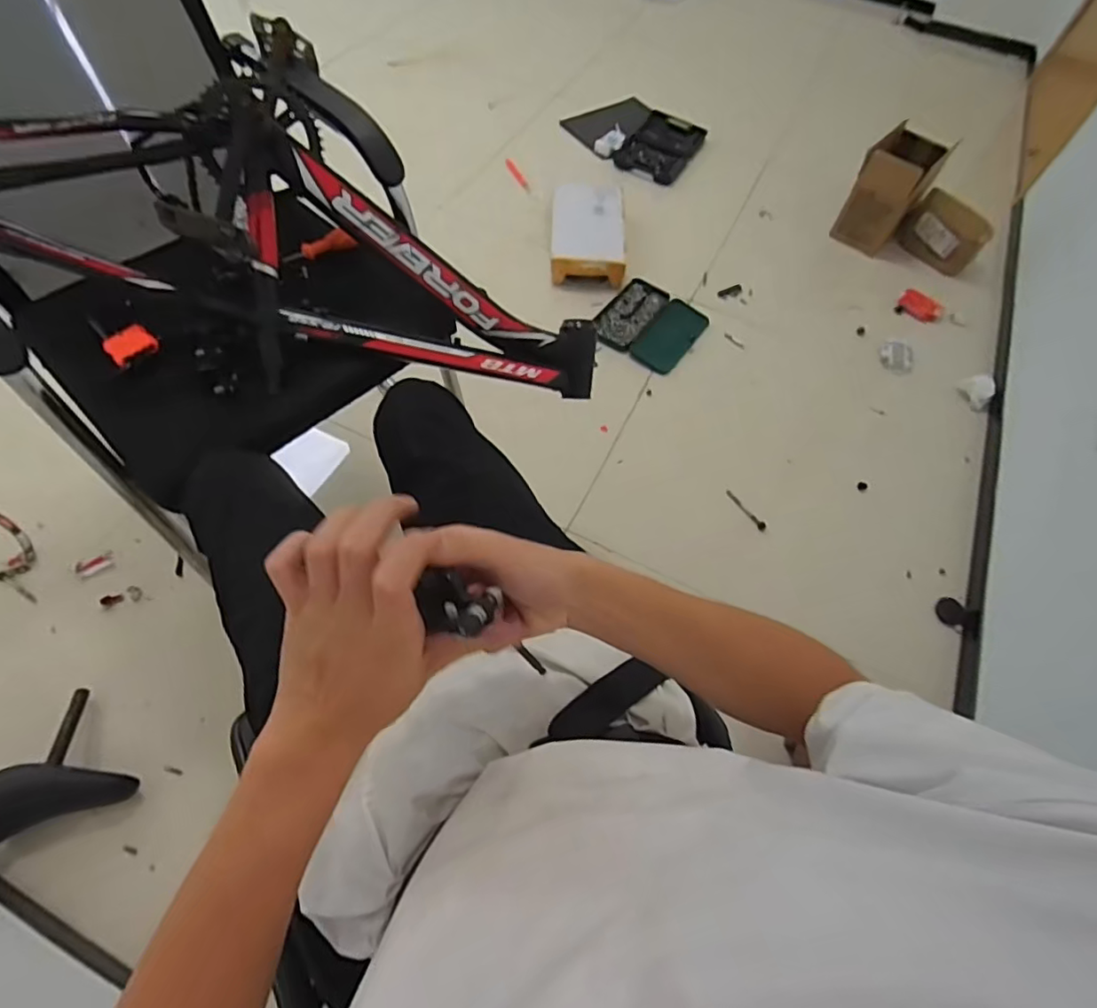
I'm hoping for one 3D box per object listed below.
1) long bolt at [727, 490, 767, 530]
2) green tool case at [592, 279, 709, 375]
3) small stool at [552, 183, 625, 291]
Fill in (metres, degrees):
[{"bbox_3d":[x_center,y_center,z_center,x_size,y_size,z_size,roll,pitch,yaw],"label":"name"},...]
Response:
[{"bbox_3d":[0.432,0.013,1.262,0.016,0.008,0.114,-32,69,-19],"label":"long bolt"},{"bbox_3d":[0.259,-0.464,1.489,0.247,0.028,0.260,31,65,12],"label":"green tool case"},{"bbox_3d":[0.108,-0.736,1.578,0.200,0.090,0.310,2,62,-3],"label":"small stool"}]

